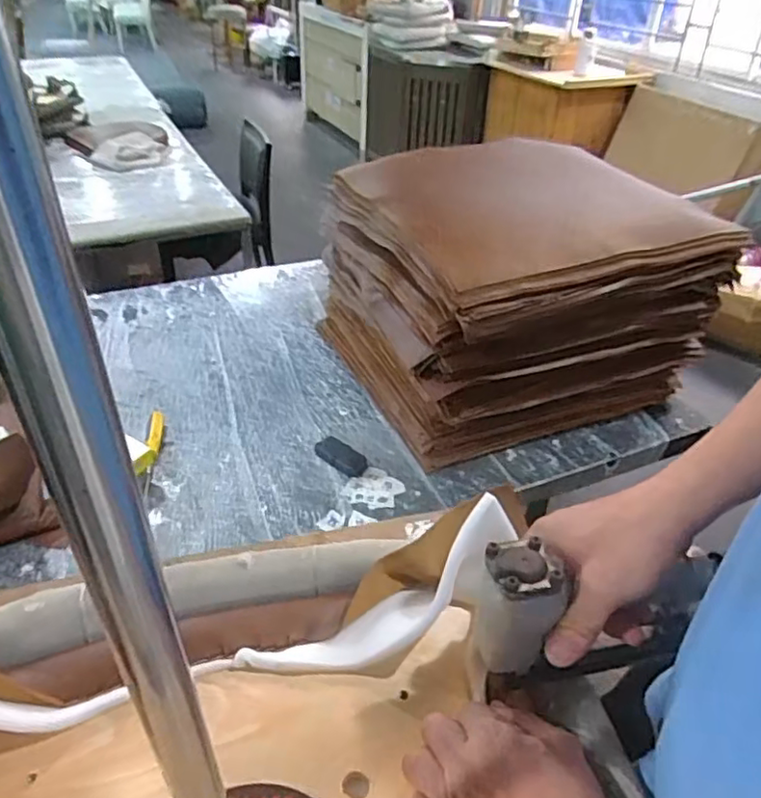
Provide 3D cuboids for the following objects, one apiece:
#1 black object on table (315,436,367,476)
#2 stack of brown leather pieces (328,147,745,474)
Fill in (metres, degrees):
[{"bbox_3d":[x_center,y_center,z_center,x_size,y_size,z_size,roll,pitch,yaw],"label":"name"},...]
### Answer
[{"bbox_3d":[-0.074,0.110,1.212,0.117,0.017,0.052,30,44,32],"label":"black object on table"},{"bbox_3d":[0.252,-0.231,1.343,0.612,0.425,0.608,-13,39,-20],"label":"stack of brown leather pieces"}]

